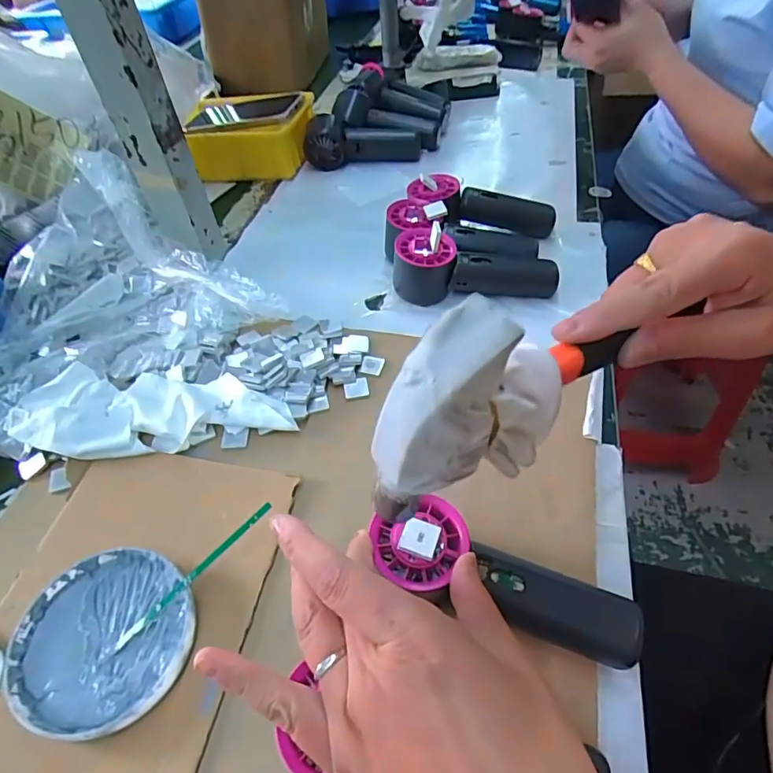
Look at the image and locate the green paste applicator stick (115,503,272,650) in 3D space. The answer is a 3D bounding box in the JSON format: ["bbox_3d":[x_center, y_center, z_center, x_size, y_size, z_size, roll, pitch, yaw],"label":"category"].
[{"bbox_3d":[-0.120,0.117,0.310,0.111,0.008,0.007,-43,58,-7],"label":"green paste applicator stick"}]

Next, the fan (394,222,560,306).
[{"bbox_3d":[0.084,-0.110,0.480,0.157,0.057,0.051,6,50,8],"label":"fan"}]

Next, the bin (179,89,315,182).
[{"bbox_3d":[-0.184,-0.353,0.697,0.151,0.072,0.133,4,50,7],"label":"bin"}]

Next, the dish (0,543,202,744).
[{"bbox_3d":[-0.166,0.150,0.300,0.101,0.019,0.097,-2,50,2],"label":"dish"}]

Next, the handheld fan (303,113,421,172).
[{"bbox_3d":[-0.032,-0.333,0.685,0.154,0.050,0.052,0,50,4],"label":"handheld fan"}]

